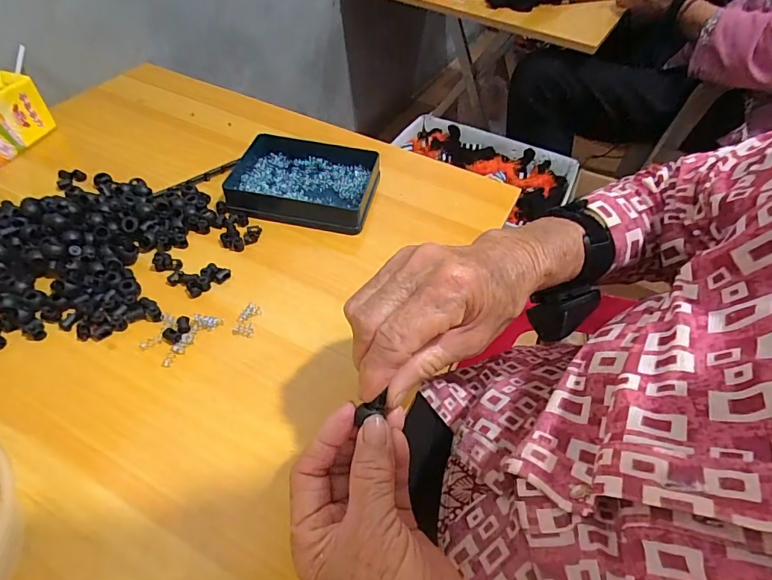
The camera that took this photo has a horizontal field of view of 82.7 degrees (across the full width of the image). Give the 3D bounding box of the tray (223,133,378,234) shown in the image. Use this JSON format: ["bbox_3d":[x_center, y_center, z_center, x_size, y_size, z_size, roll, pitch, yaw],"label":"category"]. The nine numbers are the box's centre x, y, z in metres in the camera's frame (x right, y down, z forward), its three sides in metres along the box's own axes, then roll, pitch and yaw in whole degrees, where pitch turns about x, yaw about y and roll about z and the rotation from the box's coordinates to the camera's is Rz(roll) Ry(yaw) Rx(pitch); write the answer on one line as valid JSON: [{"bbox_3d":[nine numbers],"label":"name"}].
[{"bbox_3d":[-0.090,-0.118,0.478,0.157,0.031,0.110,9,51,2],"label":"tray"}]

